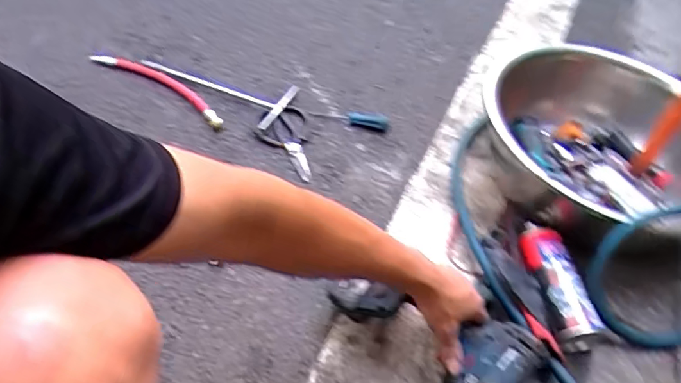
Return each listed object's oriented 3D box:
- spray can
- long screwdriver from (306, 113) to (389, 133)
[{"bbox_3d":[0.299,0.123,0.719,0.069,0.062,0.184,-6,49,-11],"label":"spray can"},{"bbox_3d":[0.016,-0.136,0.945,0.149,0.018,0.033,10,48,3],"label":"long screwdriver"}]

